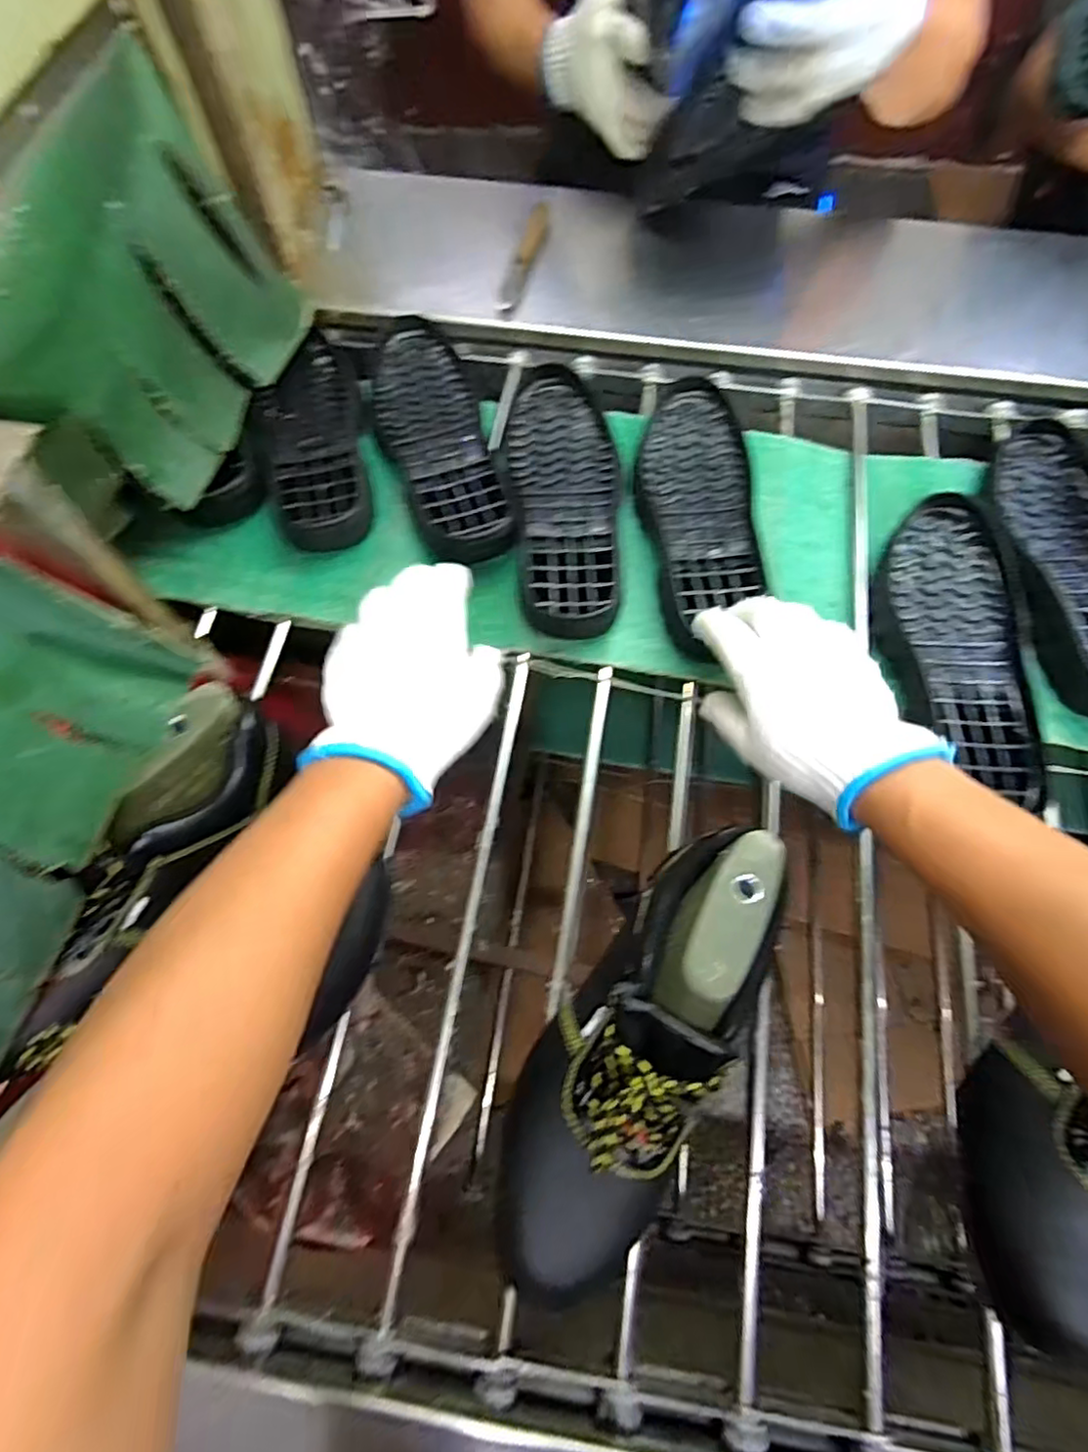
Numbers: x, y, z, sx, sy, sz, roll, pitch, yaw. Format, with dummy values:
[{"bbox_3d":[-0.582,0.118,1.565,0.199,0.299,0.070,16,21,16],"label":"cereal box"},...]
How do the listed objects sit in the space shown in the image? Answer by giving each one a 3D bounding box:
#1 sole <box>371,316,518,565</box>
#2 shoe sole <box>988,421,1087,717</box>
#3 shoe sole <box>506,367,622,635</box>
[{"bbox_3d":[-0.104,-0.271,0.608,0.100,0.047,0.302,-13,70,-6],"label":"sole"},{"bbox_3d":[0.444,-0.140,0.543,0.099,0.033,0.284,1,69,-1],"label":"shoe sole"},{"bbox_3d":[0.020,-0.213,0.577,0.096,0.029,0.297,-4,69,-3],"label":"shoe sole"}]

